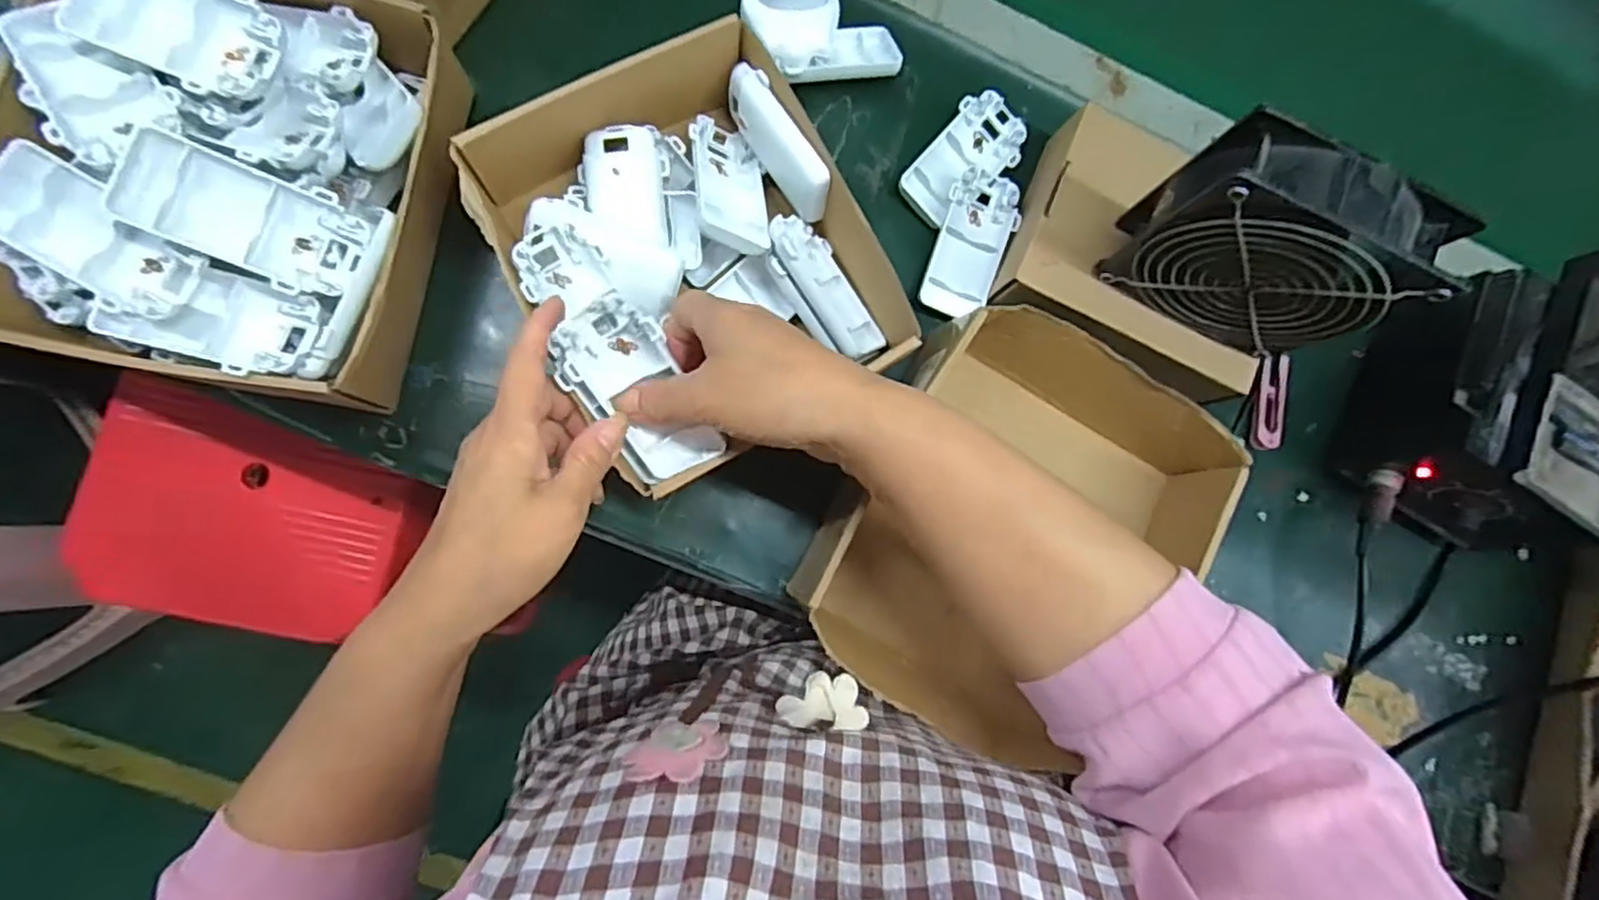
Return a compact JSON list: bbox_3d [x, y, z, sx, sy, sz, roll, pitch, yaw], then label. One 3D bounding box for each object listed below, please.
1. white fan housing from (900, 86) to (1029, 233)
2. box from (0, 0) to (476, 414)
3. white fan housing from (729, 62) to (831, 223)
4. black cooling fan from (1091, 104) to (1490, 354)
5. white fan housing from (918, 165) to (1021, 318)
[{"bbox_3d":[0.109,-0.190,0.451,0.049,0.014,0.099,39,81,-3],"label":"white fan housing"},{"bbox_3d":[-0.282,-0.137,0.354,0.197,0.088,0.205,10,84,-7],"label":"box"},{"bbox_3d":[-0.012,-0.181,0.398,0.016,0.035,0.092,-32,90,-10],"label":"white fan housing"},{"bbox_3d":[0.241,-0.105,0.358,0.120,0.115,0.047,25,82,-5],"label":"black cooling fan"},{"bbox_3d":[0.111,-0.131,0.442,0.047,0.020,0.100,18,83,-6],"label":"white fan housing"}]

